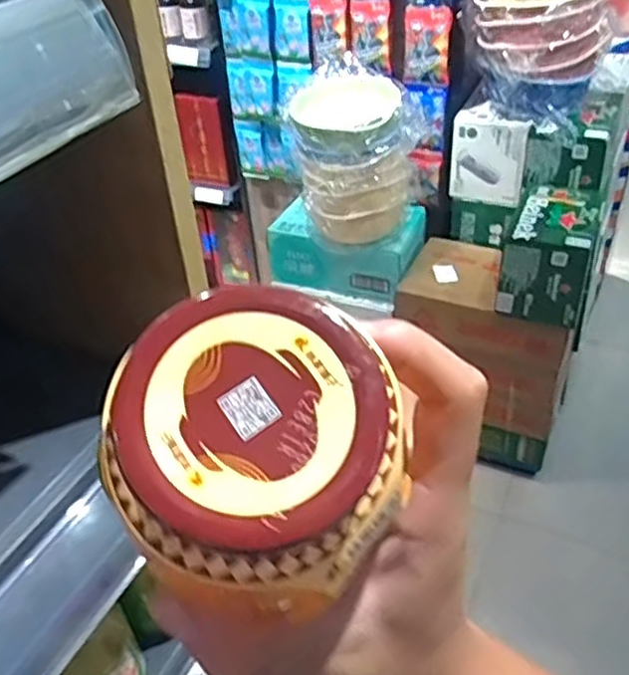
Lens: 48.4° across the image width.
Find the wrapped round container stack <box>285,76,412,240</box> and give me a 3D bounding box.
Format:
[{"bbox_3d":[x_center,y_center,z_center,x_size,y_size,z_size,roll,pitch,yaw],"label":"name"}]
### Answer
[{"bbox_3d":[0.091,-0.421,1.663,0.265,0.333,0.269,-3,38,2],"label":"wrapped round container stack"}]

